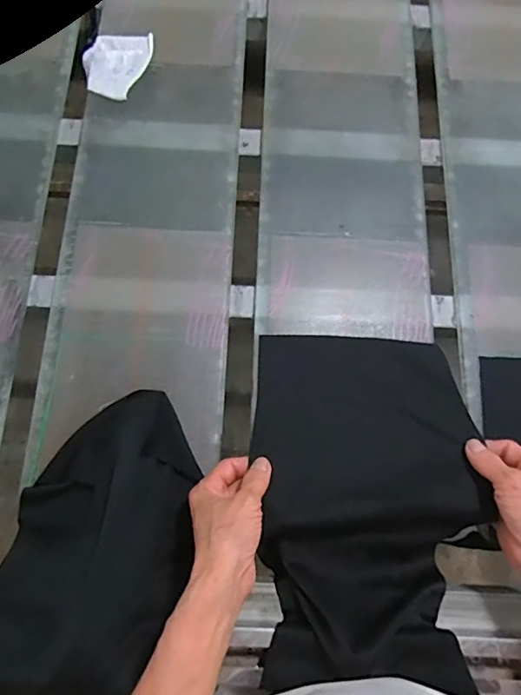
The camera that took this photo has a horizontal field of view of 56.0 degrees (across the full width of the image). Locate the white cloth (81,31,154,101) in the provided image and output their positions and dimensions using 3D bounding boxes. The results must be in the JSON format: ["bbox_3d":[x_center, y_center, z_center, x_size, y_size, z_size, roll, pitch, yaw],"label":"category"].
[{"bbox_3d":[-0.183,-0.357,0.615,0.076,0.008,0.098,19,73,5],"label":"white cloth"}]

